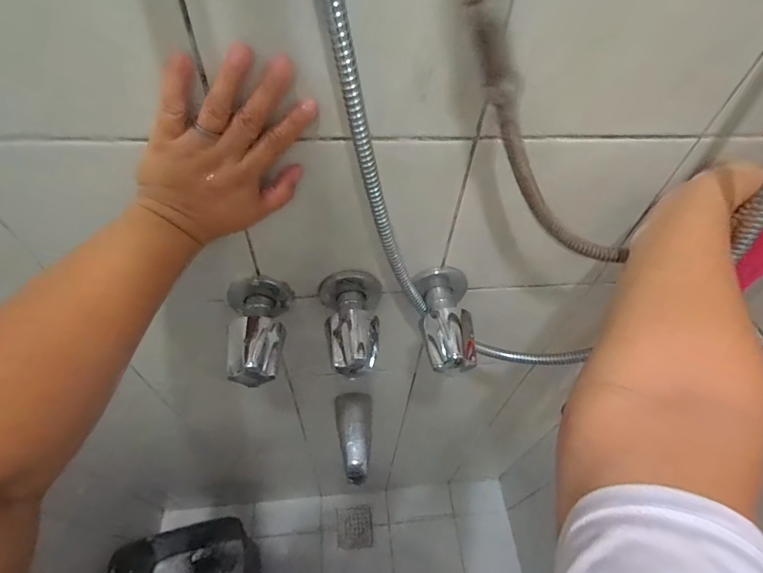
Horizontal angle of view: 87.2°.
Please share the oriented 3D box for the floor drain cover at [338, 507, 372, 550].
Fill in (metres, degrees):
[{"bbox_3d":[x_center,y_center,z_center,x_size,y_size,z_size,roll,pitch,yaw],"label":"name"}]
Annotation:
[{"bbox_3d":[-0.078,0.714,1.184,0.100,0.004,0.101,-4,67,-5],"label":"floor drain cover"}]

